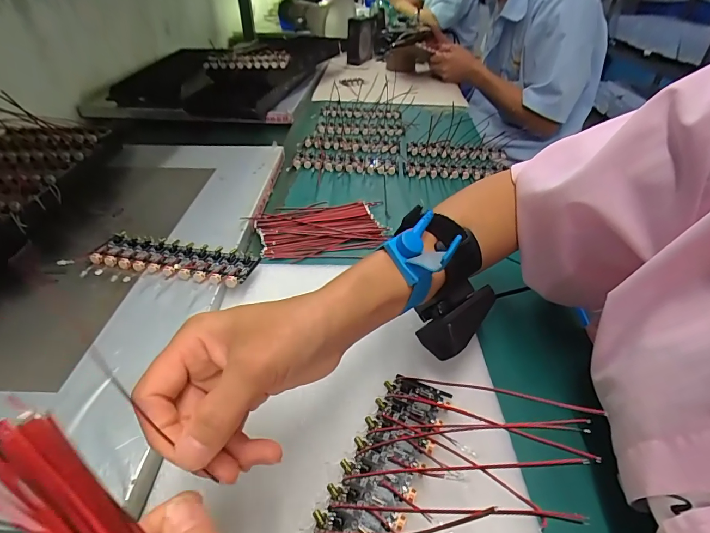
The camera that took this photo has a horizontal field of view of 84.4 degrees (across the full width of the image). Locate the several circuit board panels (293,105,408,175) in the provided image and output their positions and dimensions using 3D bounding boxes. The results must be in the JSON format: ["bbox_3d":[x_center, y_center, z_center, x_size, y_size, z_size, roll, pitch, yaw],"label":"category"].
[{"bbox_3d":[0.000,-0.237,0.694,0.158,0.010,0.304,4,39,5],"label":"several circuit board panels"}]

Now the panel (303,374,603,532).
[{"bbox_3d":[0.052,0.134,0.216,0.128,0.017,0.178,18,42,21],"label":"panel"}]

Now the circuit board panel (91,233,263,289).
[{"bbox_3d":[-0.176,-0.005,0.380,0.162,0.020,0.048,9,40,10],"label":"circuit board panel"}]

